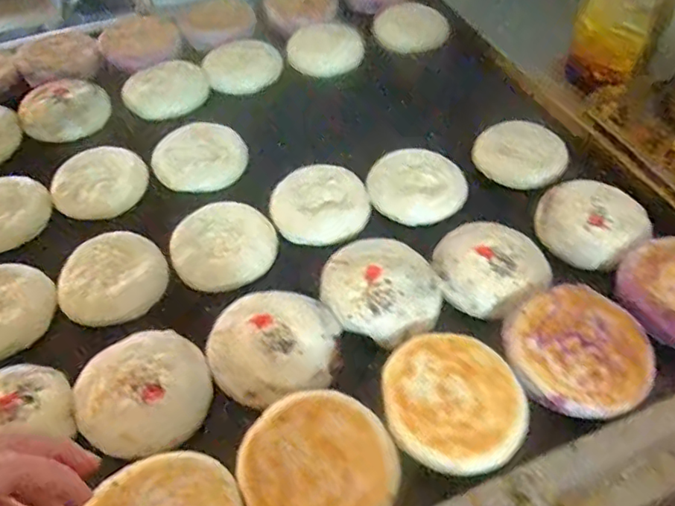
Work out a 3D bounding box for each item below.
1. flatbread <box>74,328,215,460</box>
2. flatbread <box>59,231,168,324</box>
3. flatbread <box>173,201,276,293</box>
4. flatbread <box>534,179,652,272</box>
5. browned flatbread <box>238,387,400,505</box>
[{"bbox_3d":[-0.149,0.106,0.442,0.096,0.021,0.102,-1,50,2],"label":"flatbread"},{"bbox_3d":[-0.206,0.019,0.524,0.091,0.022,0.090,-22,53,-15],"label":"flatbread"},{"bbox_3d":[-0.107,-0.012,0.546,0.093,0.023,0.105,-11,51,-6],"label":"flatbread"},{"bbox_3d":[0.236,-0.031,0.531,0.092,0.012,0.100,33,59,26],"label":"flatbread"},{"bbox_3d":[-0.013,0.145,0.392,0.102,0.013,0.103,-1,50,2],"label":"browned flatbread"}]

